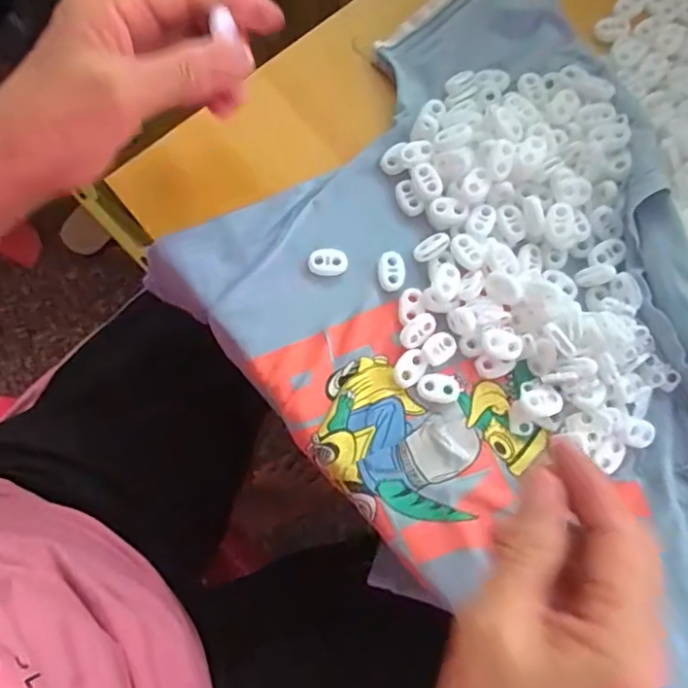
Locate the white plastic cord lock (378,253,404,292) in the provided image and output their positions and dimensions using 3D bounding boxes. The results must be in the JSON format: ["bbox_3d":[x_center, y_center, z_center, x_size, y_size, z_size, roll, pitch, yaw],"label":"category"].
[{"bbox_3d":[0.027,-0.042,0.327,0.015,0.004,0.022,0,78,0],"label":"white plastic cord lock"}]

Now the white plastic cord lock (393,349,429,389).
[{"bbox_3d":[0.036,0.014,0.314,0.015,0.004,0.022,35,80,7],"label":"white plastic cord lock"}]

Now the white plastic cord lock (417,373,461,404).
[{"bbox_3d":[0.052,0.024,0.312,0.023,0.004,0.015,10,78,2],"label":"white plastic cord lock"}]

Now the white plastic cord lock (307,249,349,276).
[{"bbox_3d":[-0.009,-0.047,0.330,0.022,0.004,0.016,-2,78,0],"label":"white plastic cord lock"}]

